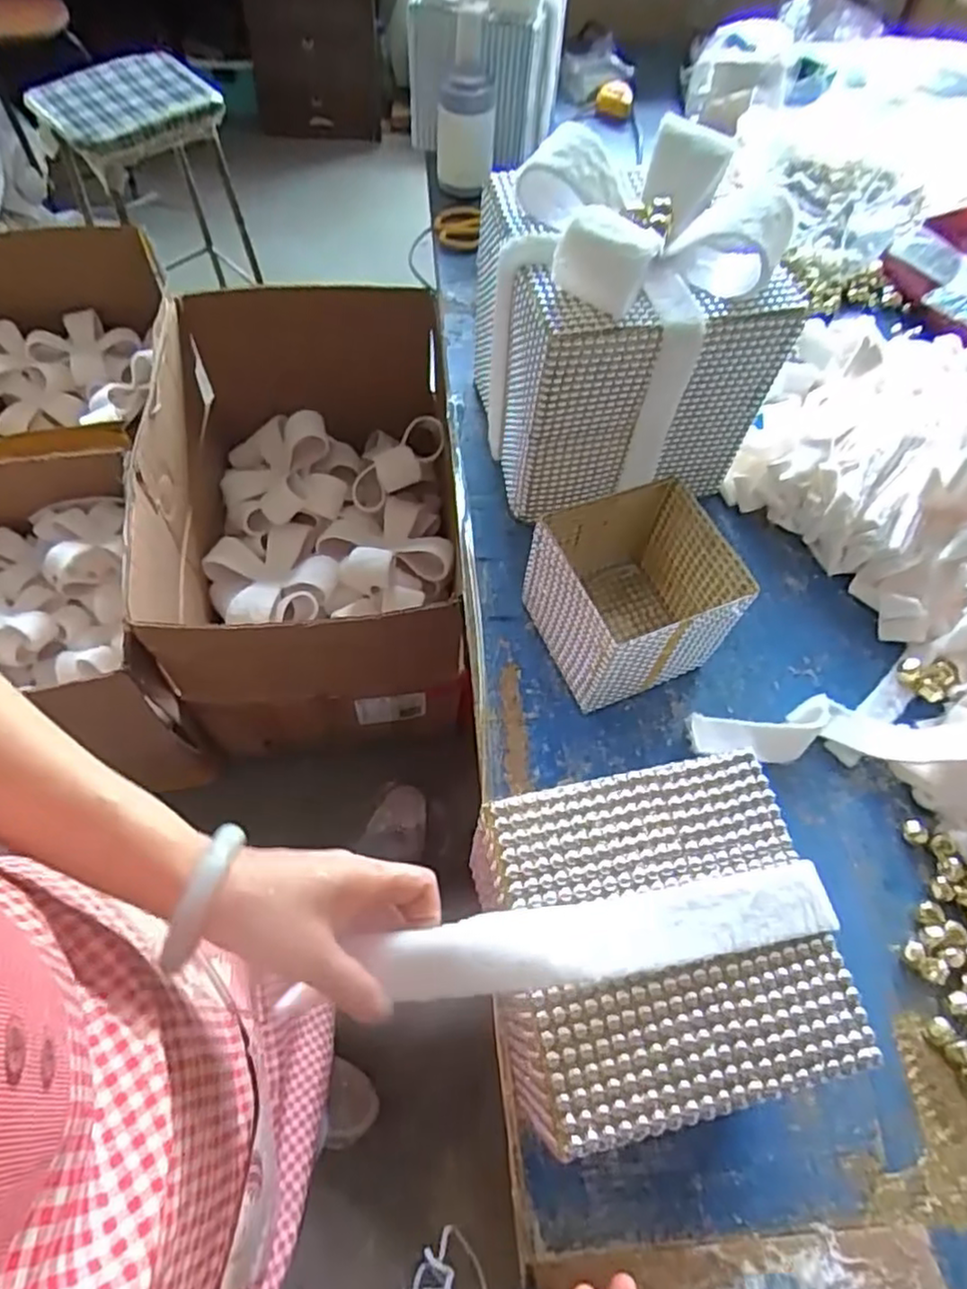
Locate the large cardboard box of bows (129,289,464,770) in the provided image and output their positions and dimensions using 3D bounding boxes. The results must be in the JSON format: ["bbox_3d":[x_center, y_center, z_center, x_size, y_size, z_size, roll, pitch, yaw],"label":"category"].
[{"bbox_3d":[-0.339,-0.246,1.299,0.528,0.438,0.771,-3,61,-6],"label":"large cardboard box of bows"}]

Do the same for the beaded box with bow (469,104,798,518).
[{"bbox_3d":[0.159,-0.364,0.791,0.284,0.297,0.262,-15,63,-13],"label":"beaded box with bow"}]

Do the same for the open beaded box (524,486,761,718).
[{"bbox_3d":[0.150,-0.050,0.714,0.172,0.144,0.161,-19,64,-15],"label":"open beaded box"}]

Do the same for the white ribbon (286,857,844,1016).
[{"bbox_3d":[0.083,0.175,0.416,0.297,0.019,0.044,-2,60,-17],"label":"white ribbon"}]

